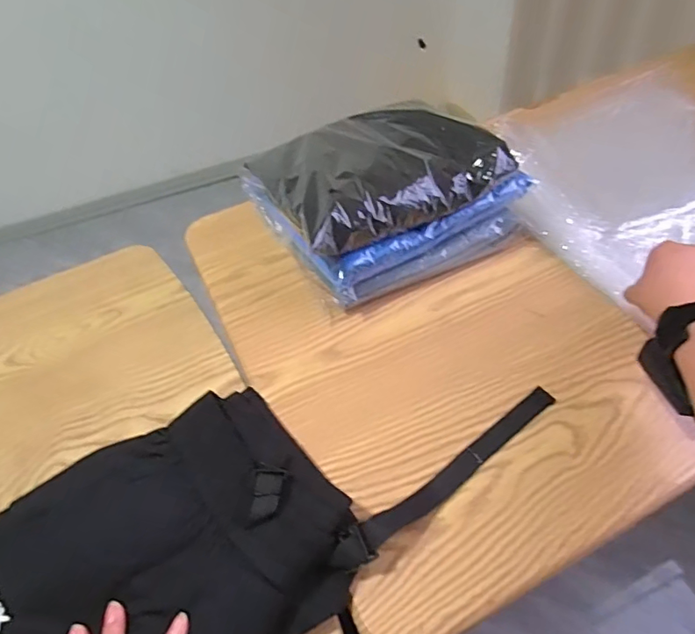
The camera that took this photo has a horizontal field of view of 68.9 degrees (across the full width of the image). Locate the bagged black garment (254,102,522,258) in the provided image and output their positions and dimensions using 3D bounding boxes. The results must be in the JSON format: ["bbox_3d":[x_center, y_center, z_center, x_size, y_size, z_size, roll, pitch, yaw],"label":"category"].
[{"bbox_3d":[0.031,-0.176,0.591,0.250,0.056,0.199,-24,50,-15],"label":"bagged black garment"}]

